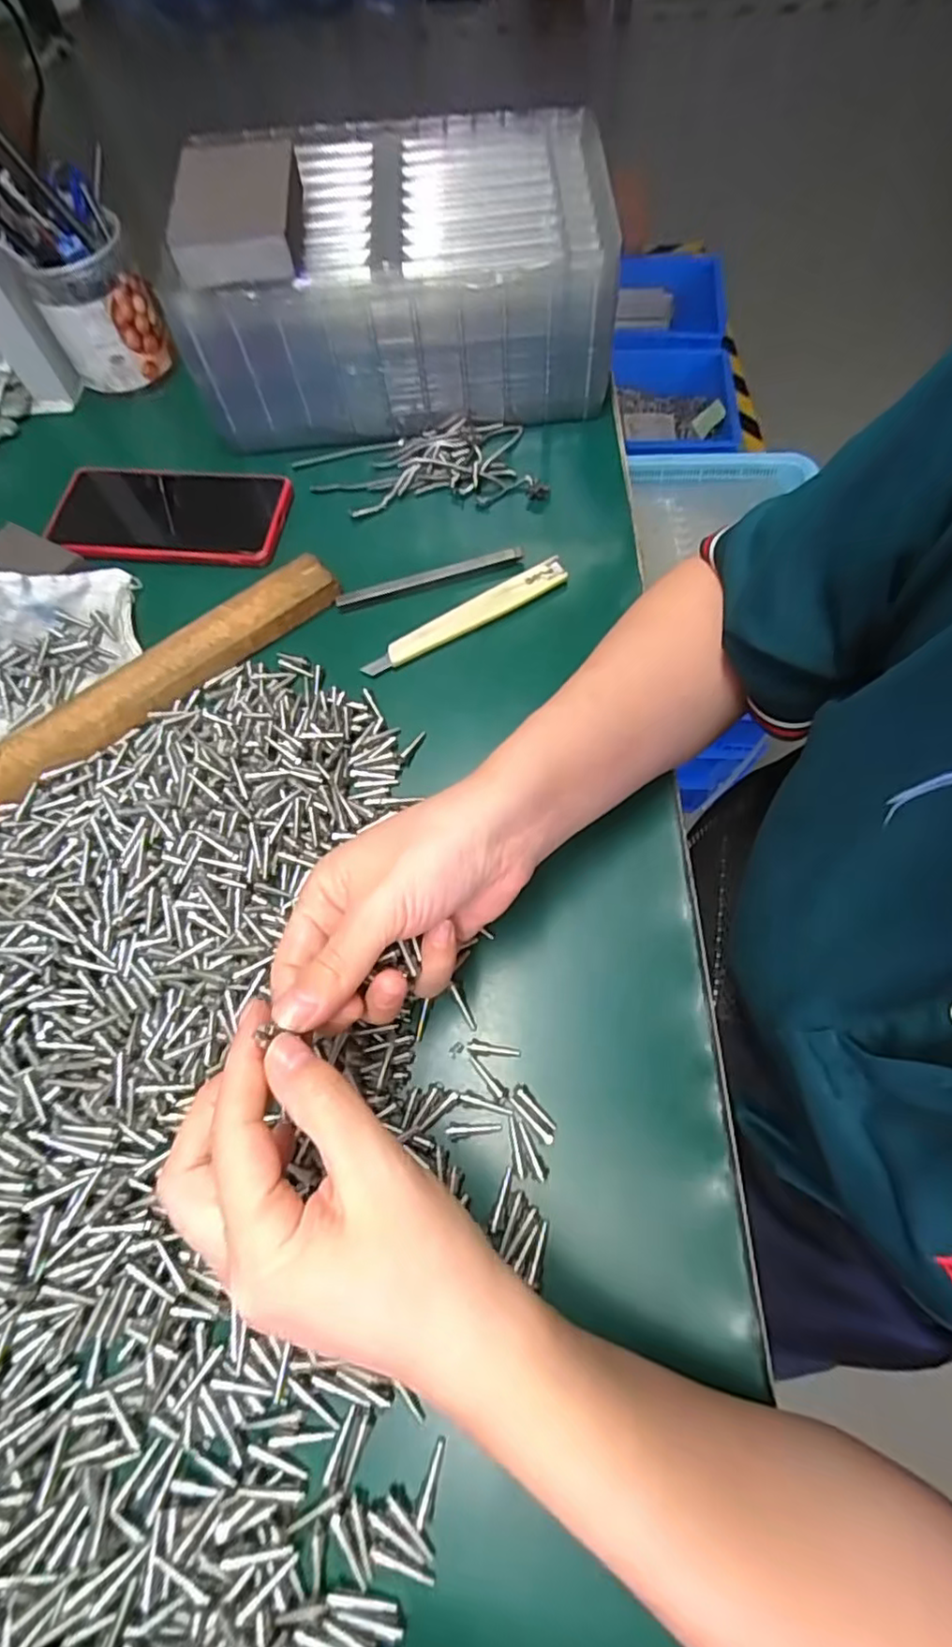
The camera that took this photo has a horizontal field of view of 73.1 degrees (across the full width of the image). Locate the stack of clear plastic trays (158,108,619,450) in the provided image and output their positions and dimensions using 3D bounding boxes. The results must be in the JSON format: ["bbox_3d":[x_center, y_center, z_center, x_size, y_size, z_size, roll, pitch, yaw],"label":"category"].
[{"bbox_3d":[-0.056,-0.383,0.457,0.280,0.121,0.166,-5,65,0],"label":"stack of clear plastic trays"}]

